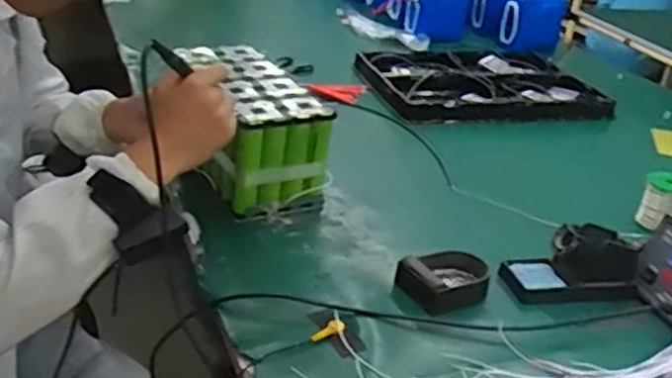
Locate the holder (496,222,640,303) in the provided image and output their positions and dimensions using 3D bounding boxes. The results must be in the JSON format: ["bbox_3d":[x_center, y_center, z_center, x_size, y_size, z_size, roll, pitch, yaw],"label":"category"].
[{"bbox_3d":[0.282,0.086,0.849,0.160,0.064,0.090,2,27,-7],"label":"holder"}]

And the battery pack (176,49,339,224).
[{"bbox_3d":[-0.126,-0.086,1.023,0.163,0.159,0.248,-9,30,-28],"label":"battery pack"}]

